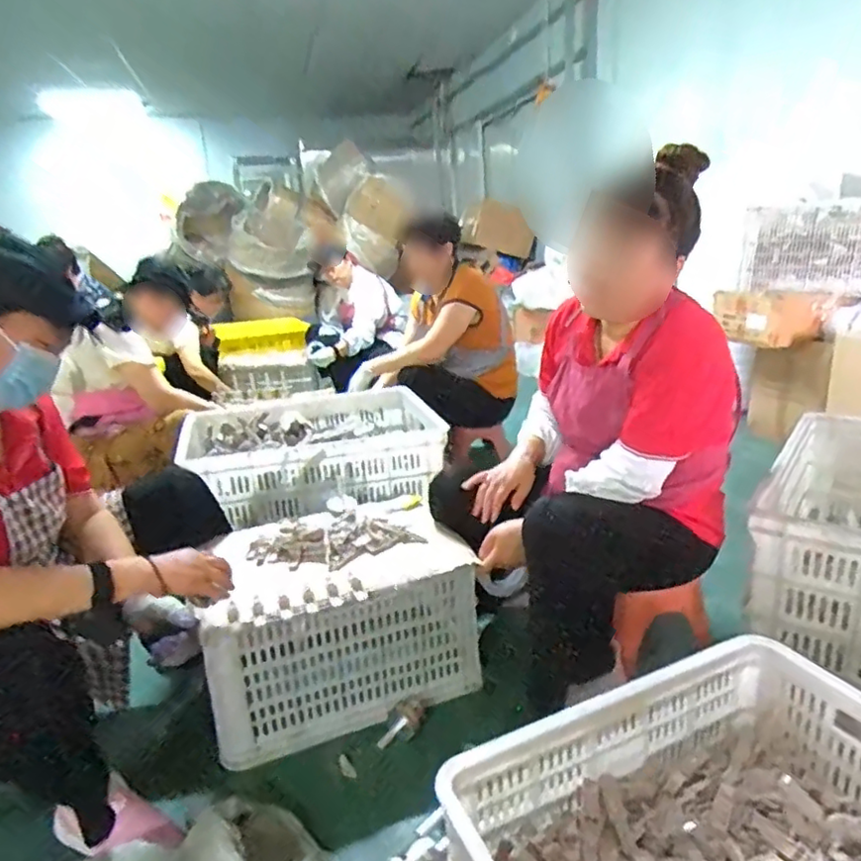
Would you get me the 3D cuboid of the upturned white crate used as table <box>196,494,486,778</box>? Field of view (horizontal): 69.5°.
[{"bbox_3d":[-0.188,0.369,1.283,0.501,0.307,0.371,-7,17,-15],"label":"upturned white crate used as table"}]

